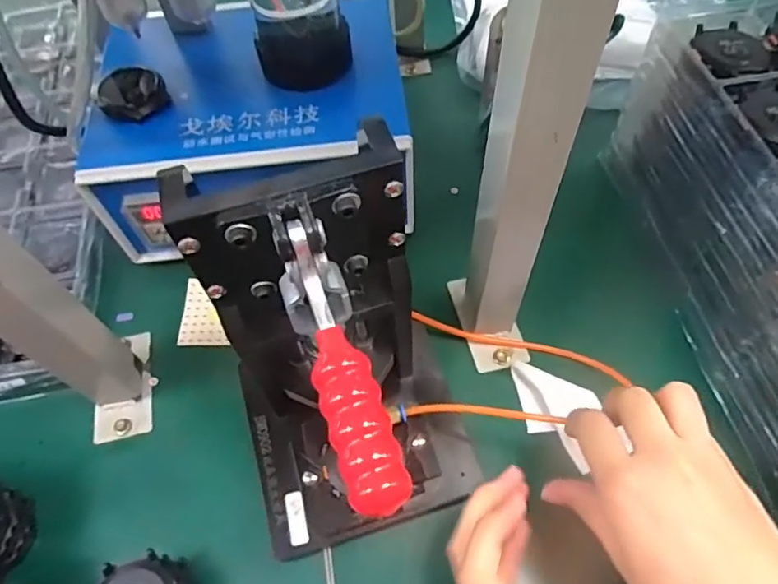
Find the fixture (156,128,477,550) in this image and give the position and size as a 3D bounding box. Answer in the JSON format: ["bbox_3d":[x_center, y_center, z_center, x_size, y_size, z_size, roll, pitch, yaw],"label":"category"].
[{"bbox_3d":[-0.026,0.048,0.276,0.104,0.233,0.137,-4,59,0],"label":"fixture"}]

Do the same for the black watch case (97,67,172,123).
[{"bbox_3d":[-0.182,-0.141,0.400,0.039,0.016,0.044,35,67,21],"label":"black watch case"}]

